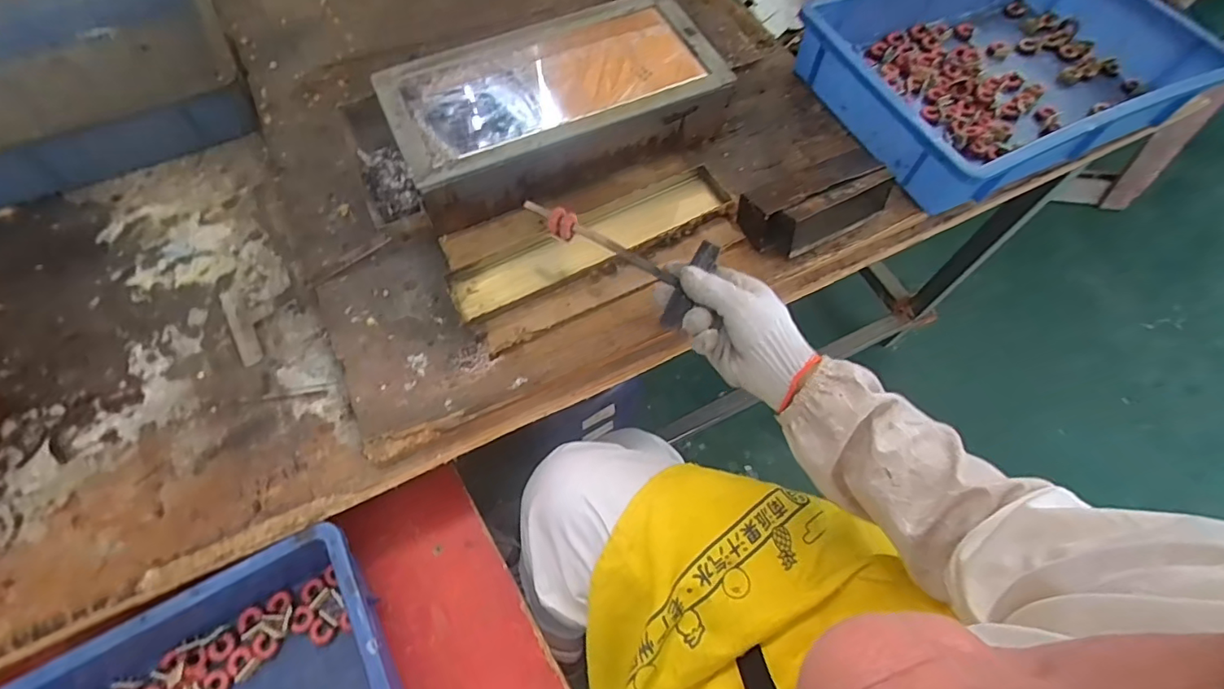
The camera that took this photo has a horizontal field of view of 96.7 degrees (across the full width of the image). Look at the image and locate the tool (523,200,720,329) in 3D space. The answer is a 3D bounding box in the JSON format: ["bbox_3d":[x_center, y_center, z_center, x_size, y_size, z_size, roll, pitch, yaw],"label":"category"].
[{"bbox_3d":[0.002,-0.089,0.485,0.171,0.013,0.090,29,69,6],"label":"tool"}]

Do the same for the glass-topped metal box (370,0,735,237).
[{"bbox_3d":[-0.059,-0.258,0.578,0.330,0.074,0.183,-23,66,-11],"label":"glass-topped metal box"}]

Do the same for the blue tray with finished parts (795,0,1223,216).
[{"bbox_3d":[0.447,-0.327,0.621,0.404,0.104,0.290,-24,66,-12],"label":"blue tray with finished parts"}]

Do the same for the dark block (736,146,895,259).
[{"bbox_3d":[0.205,-0.144,0.551,0.144,0.058,0.077,-22,66,-11],"label":"dark block"}]

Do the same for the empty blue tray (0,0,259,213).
[{"bbox_3d":[-0.672,-0.301,0.629,0.431,0.081,0.308,-28,67,-13],"label":"empty blue tray"}]

